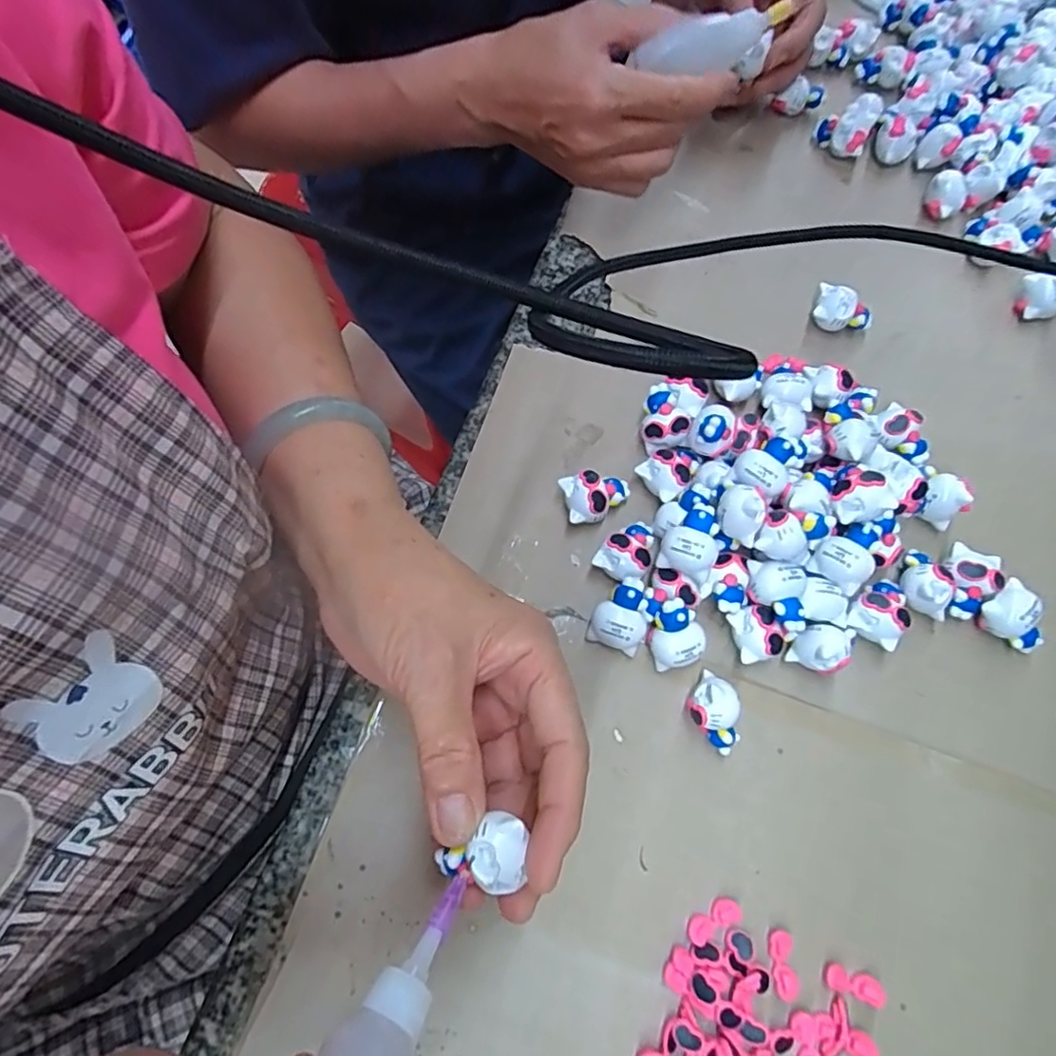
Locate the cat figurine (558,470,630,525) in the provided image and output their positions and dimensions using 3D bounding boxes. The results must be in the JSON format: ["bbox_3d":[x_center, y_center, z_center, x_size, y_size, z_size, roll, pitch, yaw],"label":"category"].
[{"bbox_3d":[0.035,-0.015,0.312,0.034,0.022,0.023,-8,72,-3],"label":"cat figurine"}]

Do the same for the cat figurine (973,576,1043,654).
[{"bbox_3d":[0.236,0.044,0.297,0.022,0.020,0.032,-42,77,-13],"label":"cat figurine"}]

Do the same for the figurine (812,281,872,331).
[{"bbox_3d":[0.181,-0.123,0.352,0.034,0.019,0.024,18,72,6],"label":"figurine"}]

